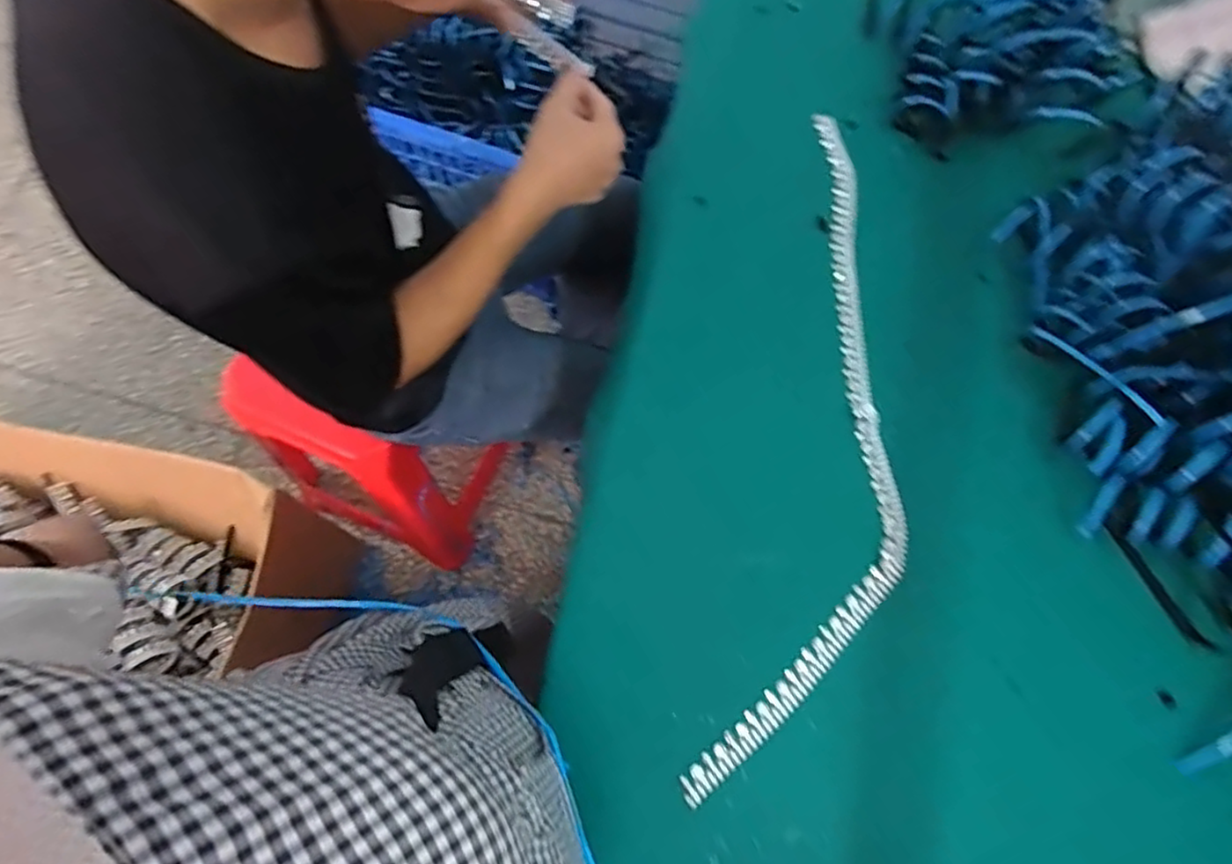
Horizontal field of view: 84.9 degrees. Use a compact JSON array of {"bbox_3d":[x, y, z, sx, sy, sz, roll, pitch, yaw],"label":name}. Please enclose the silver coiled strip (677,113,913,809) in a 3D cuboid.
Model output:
[{"bbox_3d":[0.205,-0.021,0.636,0.150,0.019,0.693,12,70,3],"label":"silver coiled strip"}]

